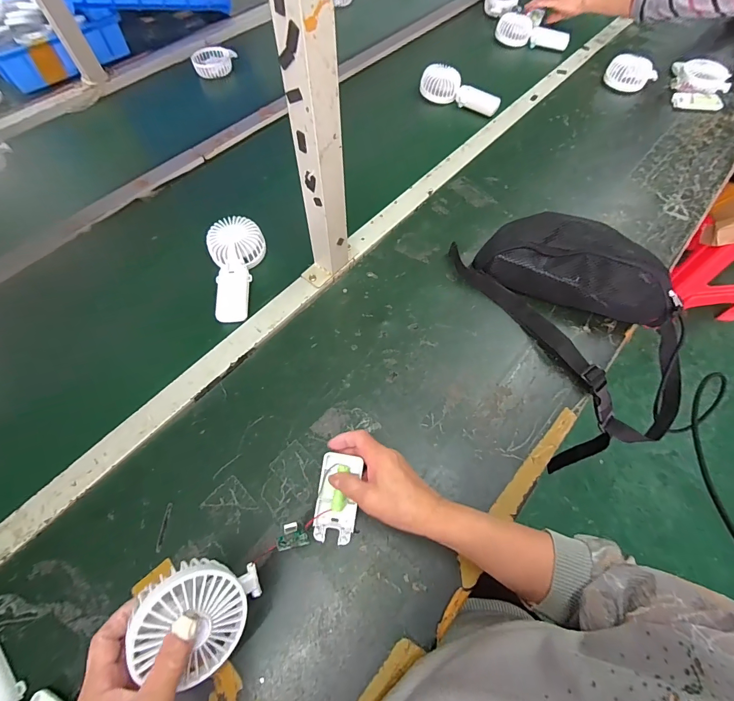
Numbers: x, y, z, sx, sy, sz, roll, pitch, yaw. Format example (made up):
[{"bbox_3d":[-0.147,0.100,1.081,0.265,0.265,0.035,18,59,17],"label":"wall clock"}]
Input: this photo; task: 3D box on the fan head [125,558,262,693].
[{"bbox_3d":[-0.145,0.227,0.311,0.104,0.042,0.089,29,74,-34],"label":"fan head"}]

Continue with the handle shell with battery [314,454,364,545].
[{"bbox_3d":[-0.033,0.166,0.421,0.046,0.022,0.092,4,81,2],"label":"handle shell with battery"}]

